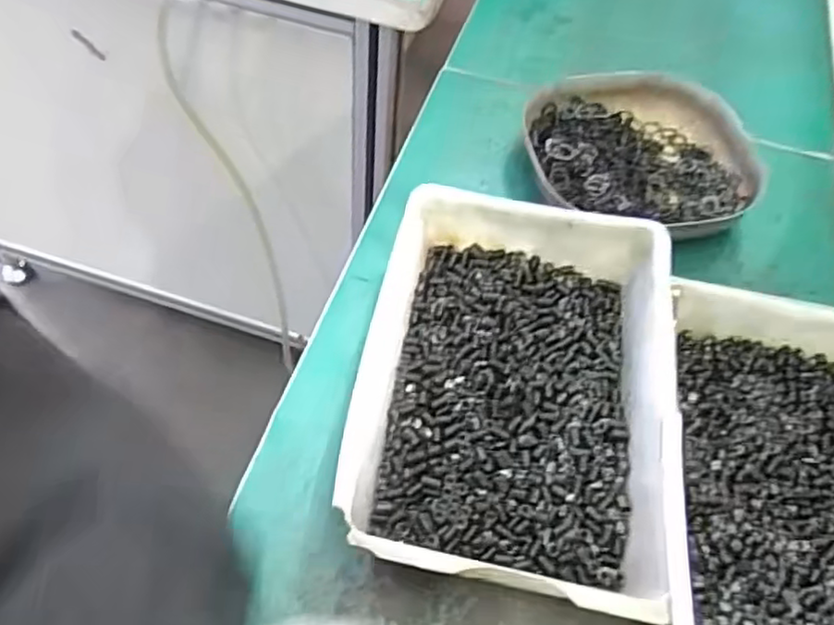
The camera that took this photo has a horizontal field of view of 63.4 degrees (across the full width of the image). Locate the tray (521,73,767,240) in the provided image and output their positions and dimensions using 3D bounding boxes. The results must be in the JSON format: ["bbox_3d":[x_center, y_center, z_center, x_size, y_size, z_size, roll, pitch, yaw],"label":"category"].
[{"bbox_3d":[0.147,-0.107,0.455,0.157,0.036,0.134,20,56,9],"label":"tray"}]

